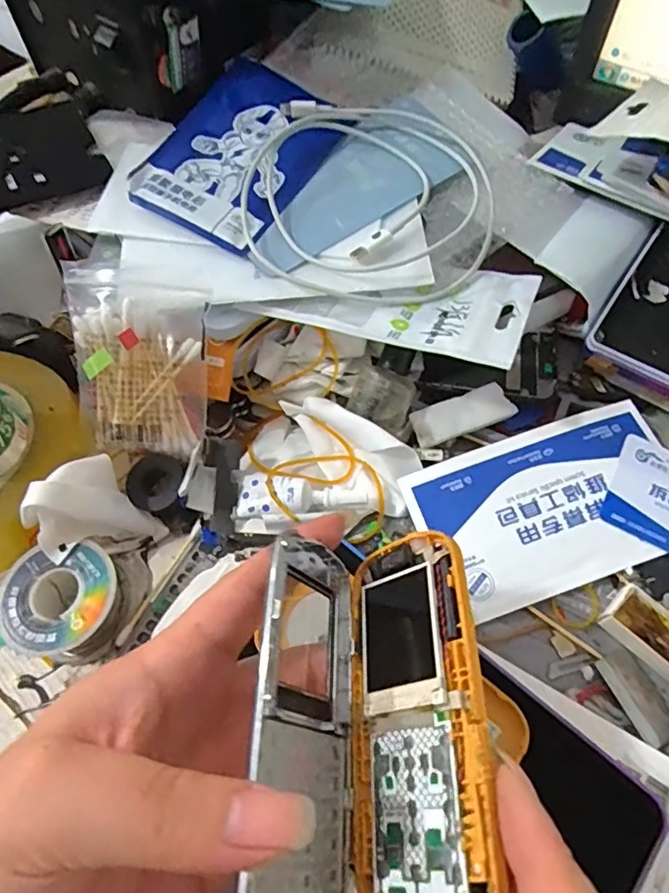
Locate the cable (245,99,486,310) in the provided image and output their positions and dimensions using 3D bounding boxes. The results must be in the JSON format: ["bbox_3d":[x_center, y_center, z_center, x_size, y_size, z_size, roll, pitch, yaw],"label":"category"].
[{"bbox_3d":[0.018,-0.151,0.312,0.142,0.019,0.161,2,60,3],"label":"cable"}]

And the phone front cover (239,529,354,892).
[{"bbox_3d":[-0.009,0.089,0.180,0.004,0.057,0.117,-18,53,25],"label":"phone front cover"}]

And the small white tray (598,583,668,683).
[{"bbox_3d":[0.150,0.089,0.249,0.023,0.011,0.048,-39,66,-19],"label":"small white tray"}]

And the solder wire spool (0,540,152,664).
[{"bbox_3d":[-0.124,0.077,0.262,0.058,0.033,0.055,-1,60,1],"label":"solder wire spool"}]

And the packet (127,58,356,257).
[{"bbox_3d":[-0.058,-0.178,0.325,0.089,0.023,0.127,26,64,16],"label":"packet"}]

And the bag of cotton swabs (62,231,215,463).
[{"bbox_3d":[-0.101,-0.048,0.280,0.067,0.019,0.102,4,101,-8],"label":"bag of cotton swabs"}]

